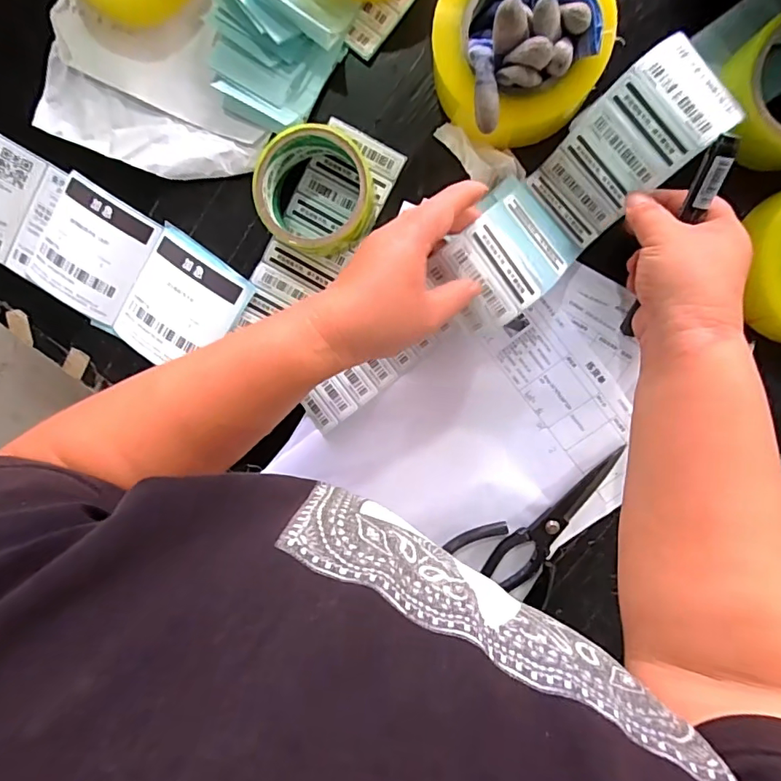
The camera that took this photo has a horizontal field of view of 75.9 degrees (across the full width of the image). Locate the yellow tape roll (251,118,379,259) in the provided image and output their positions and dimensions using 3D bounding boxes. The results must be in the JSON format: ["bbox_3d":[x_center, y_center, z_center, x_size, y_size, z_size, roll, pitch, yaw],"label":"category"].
[{"bbox_3d":[-0.057,-0.155,0.400,0.087,0.046,0.095,1,98,5],"label":"yellow tape roll"}]

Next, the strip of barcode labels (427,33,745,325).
[{"bbox_3d":[0.136,-0.144,0.365,0.220,0.065,0.077,-43,91,7],"label":"strip of barcode labels"}]

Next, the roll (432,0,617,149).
[{"bbox_3d":[0.094,-0.253,0.370,0.121,0.057,0.121,1,98,5],"label":"roll"}]

